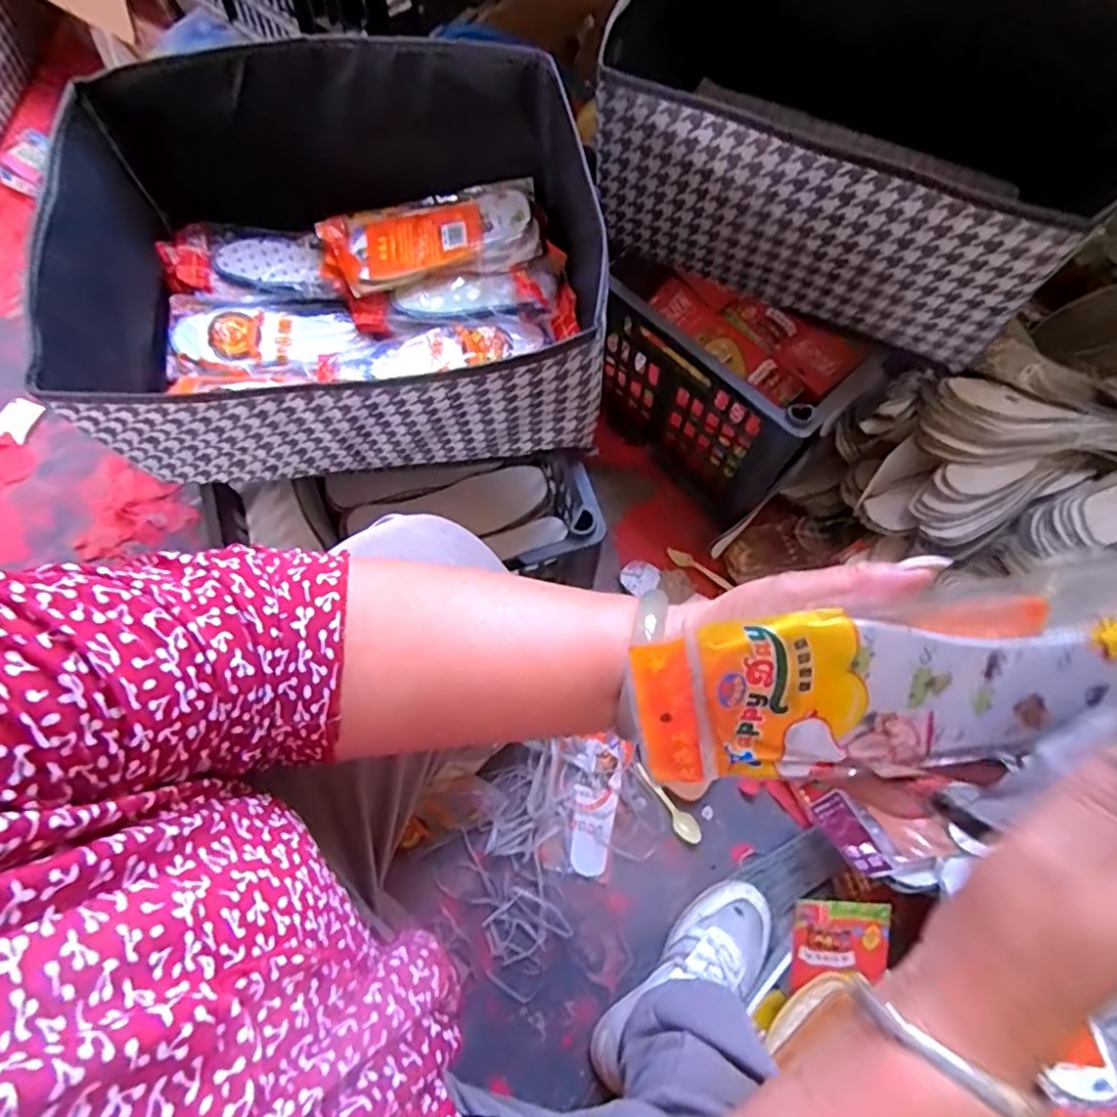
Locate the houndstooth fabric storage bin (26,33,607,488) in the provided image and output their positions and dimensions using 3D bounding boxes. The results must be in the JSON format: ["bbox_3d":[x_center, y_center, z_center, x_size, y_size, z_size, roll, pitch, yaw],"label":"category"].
[{"bbox_3d":[-0.186,-0.252,0.569,0.406,0.177,0.352,-6,72,-2],"label":"houndstooth fabric storage bin"}]

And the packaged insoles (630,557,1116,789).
[{"bbox_3d":[0.141,0.052,0.271,0.214,0.010,0.082,-10,113,5],"label":"packaged insoles"}]

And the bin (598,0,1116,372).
[{"bbox_3d":[0.295,-0.420,0.639,0.468,0.184,0.333,25,73,8],"label":"bin"}]

